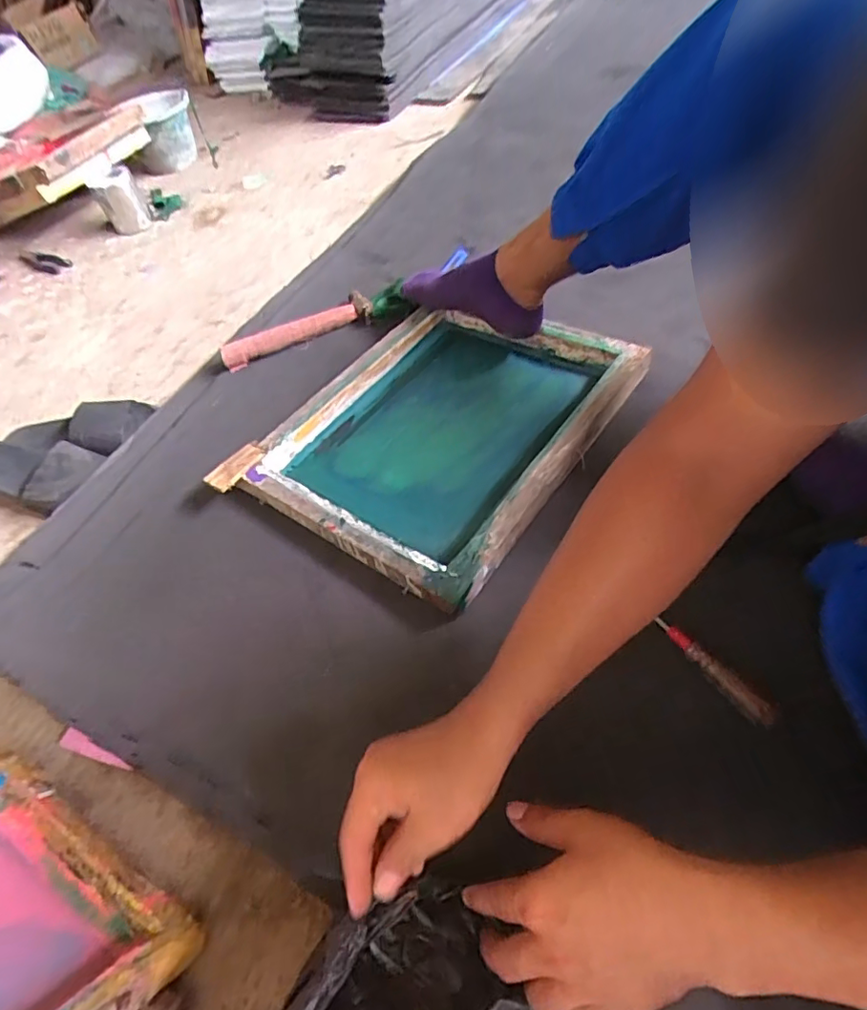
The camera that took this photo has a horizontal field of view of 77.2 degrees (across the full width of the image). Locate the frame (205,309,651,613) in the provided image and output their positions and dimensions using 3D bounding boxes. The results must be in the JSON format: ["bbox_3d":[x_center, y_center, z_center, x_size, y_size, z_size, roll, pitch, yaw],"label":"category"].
[{"bbox_3d":[0.009,-0.114,0.727,0.389,0.049,0.453,23,59,25],"label":"frame"}]

